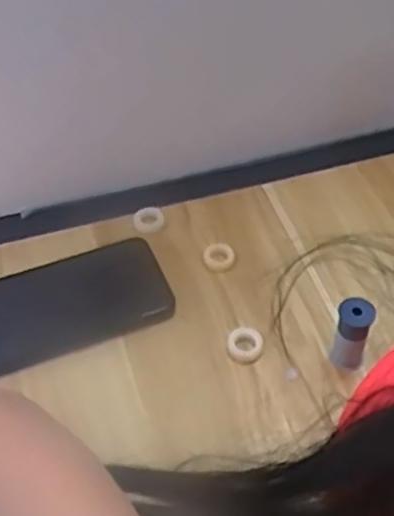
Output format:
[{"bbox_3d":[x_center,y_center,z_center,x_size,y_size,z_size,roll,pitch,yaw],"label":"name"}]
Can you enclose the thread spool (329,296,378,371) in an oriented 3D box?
[{"bbox_3d":[0.096,0.048,0.437,0.021,0.053,0.019,12,50,12],"label":"thread spool"}]

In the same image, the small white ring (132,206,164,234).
[{"bbox_3d":[-0.037,-0.029,0.535,0.023,0.007,0.023,-1,48,1],"label":"small white ring"}]

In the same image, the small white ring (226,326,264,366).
[{"bbox_3d":[0.031,0.054,0.456,0.023,0.008,0.028,4,49,5],"label":"small white ring"}]

